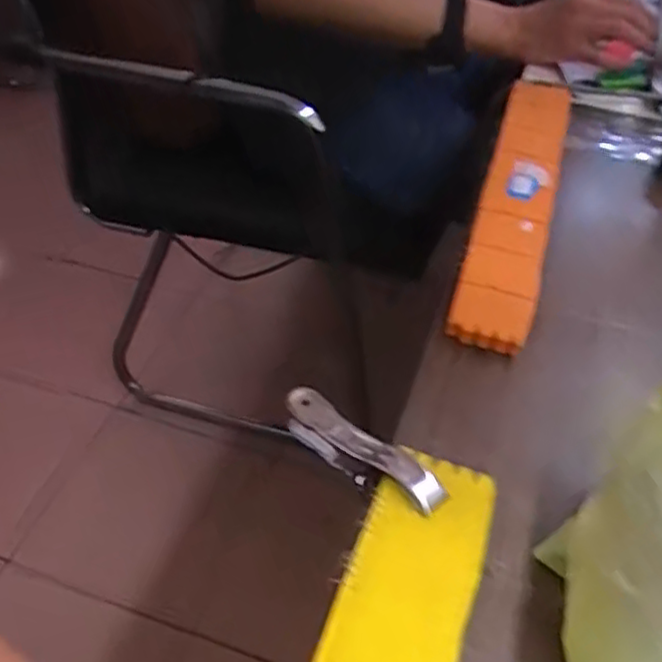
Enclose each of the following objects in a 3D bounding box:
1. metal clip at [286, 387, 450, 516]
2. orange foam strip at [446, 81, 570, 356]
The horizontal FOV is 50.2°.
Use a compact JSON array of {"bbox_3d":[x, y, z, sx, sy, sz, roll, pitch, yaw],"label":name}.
[{"bbox_3d":[0.017,0.073,0.402,0.020,0.042,0.115,-36,41,-30],"label":"metal clip"},{"bbox_3d":[0.151,-0.115,0.561,0.053,0.018,0.341,15,49,10],"label":"orange foam strip"}]

